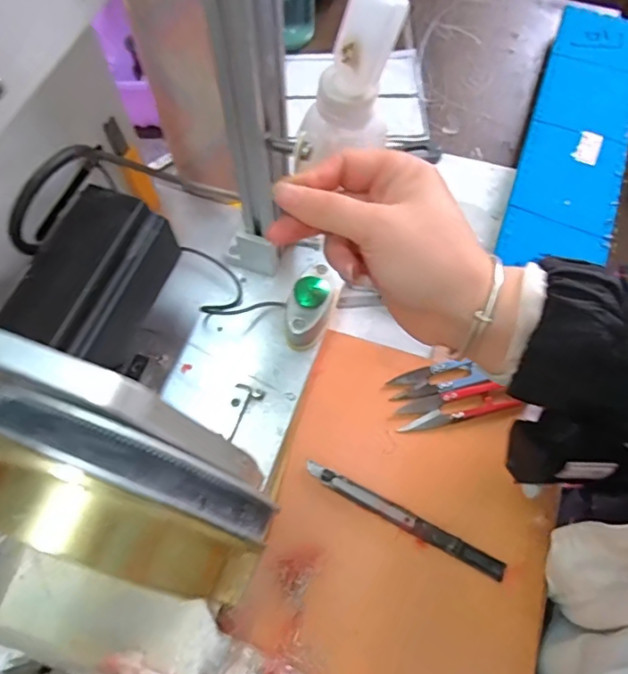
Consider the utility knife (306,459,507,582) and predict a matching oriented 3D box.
[{"bbox_3d":[0.057,0.116,0.336,0.137,0.006,0.012,26,69,11],"label":"utility knife"}]

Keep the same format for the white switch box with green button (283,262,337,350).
[{"bbox_3d":[-0.002,-0.019,0.362,0.030,0.034,0.050,25,68,9],"label":"white switch box with green button"}]

